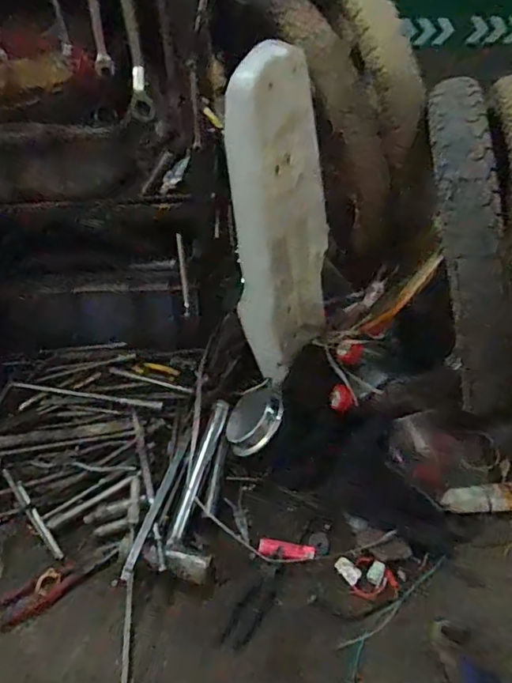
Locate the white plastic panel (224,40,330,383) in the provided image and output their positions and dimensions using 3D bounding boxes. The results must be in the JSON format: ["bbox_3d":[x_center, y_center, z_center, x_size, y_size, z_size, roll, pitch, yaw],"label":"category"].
[{"bbox_3d":[0.049,-0.196,0.856,0.097,0.479,0.207,20,46,21],"label":"white plastic panel"}]

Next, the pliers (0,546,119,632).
[{"bbox_3d":[-0.300,0.367,0.805,0.192,0.012,0.053,-27,47,-9],"label":"pliers"}]

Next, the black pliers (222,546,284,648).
[{"bbox_3d":[0.007,0.377,0.786,0.040,0.015,0.151,25,48,26],"label":"black pliers"}]

